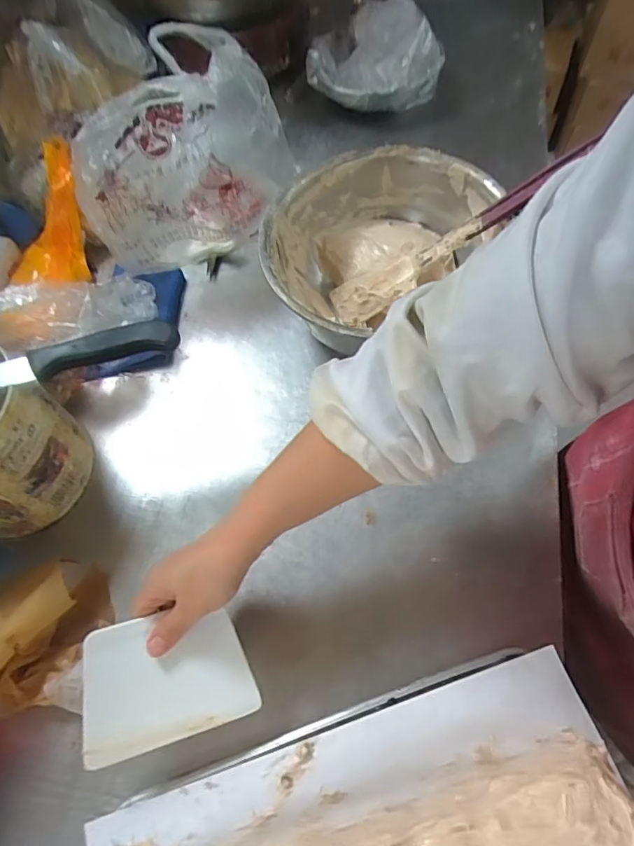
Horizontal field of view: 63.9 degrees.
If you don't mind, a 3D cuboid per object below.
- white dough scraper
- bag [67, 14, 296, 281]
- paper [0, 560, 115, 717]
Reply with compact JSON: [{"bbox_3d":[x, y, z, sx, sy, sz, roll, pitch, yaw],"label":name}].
[{"bbox_3d":[-0.115,0.194,0.392,0.123,0.004,0.090,-11,76,-17],"label":"white dough scraper"},{"bbox_3d":[-0.156,-0.319,0.612,0.239,0.161,0.209,-14,62,-5],"label":"bag"},{"bbox_3d":[-0.241,0.184,0.440,0.106,0.065,0.119,-4,62,0],"label":"paper"}]

